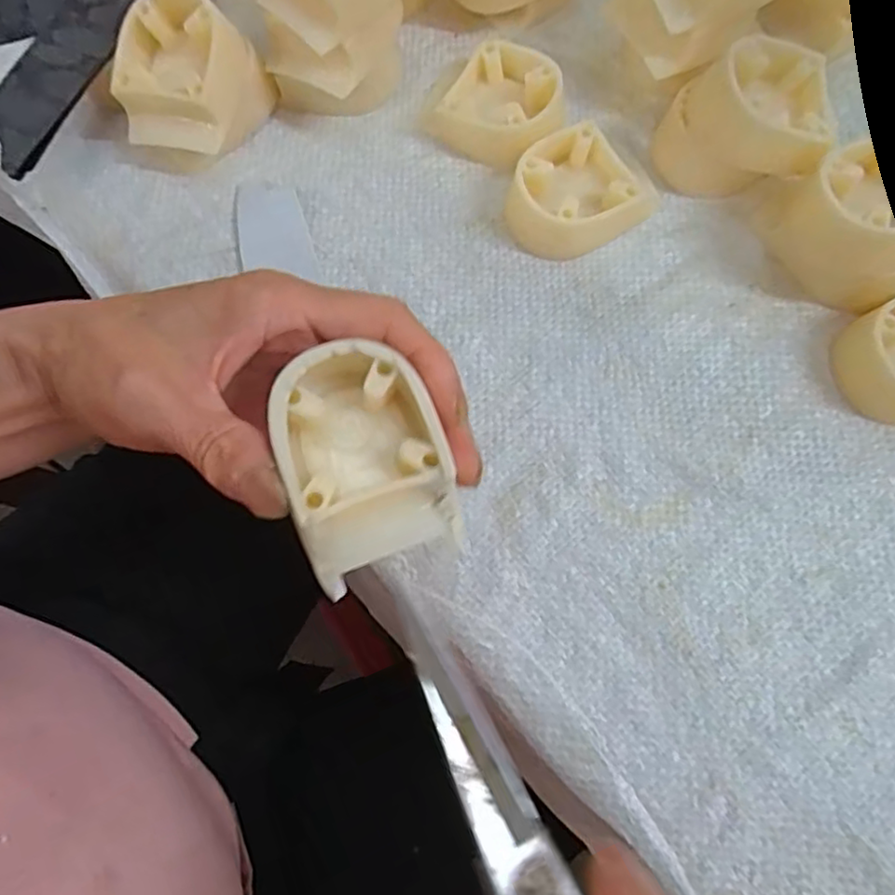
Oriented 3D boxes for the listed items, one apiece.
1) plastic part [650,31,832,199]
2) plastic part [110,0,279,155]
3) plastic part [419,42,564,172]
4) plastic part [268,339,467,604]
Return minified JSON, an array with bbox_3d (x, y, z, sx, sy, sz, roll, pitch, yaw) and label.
[{"bbox_3d":[0.123,-0.137,0.270,0.063,0.042,0.049,7,76,5],"label":"plastic part"},{"bbox_3d":[-0.113,-0.157,0.282,0.052,0.044,0.055,14,77,6],"label":"plastic part"},{"bbox_3d":[0.024,-0.154,0.290,0.057,0.024,0.047,28,80,9],"label":"plastic part"},{"bbox_3d":[-0.025,0.003,0.186,0.045,0.022,0.060,-20,75,-4],"label":"plastic part"}]

